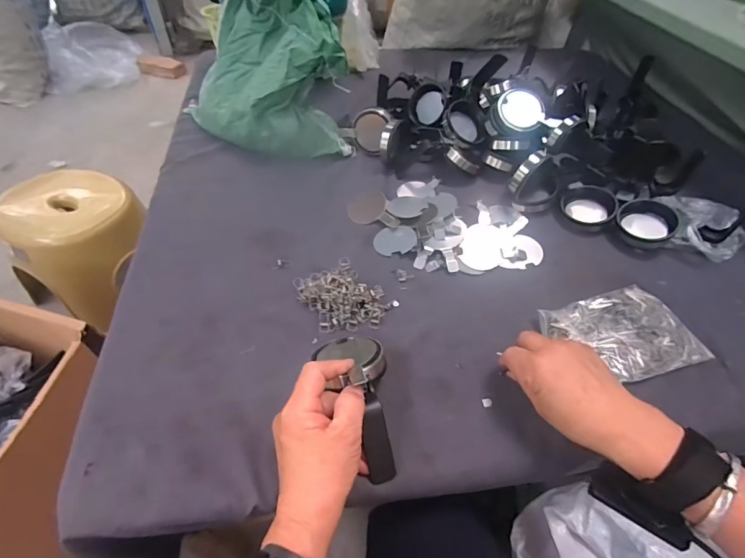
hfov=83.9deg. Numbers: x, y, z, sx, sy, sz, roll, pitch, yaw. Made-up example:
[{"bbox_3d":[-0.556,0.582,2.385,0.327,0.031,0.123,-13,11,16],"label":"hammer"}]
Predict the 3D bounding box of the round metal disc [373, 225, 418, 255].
[{"bbox_3d":[0.029,-0.050,0.536,0.054,0.004,0.044,-13,58,-3],"label":"round metal disc"}]

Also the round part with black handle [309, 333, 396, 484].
[{"bbox_3d":[-0.008,0.105,0.363,0.059,0.044,0.132,-10,61,-14],"label":"round part with black handle"}]

